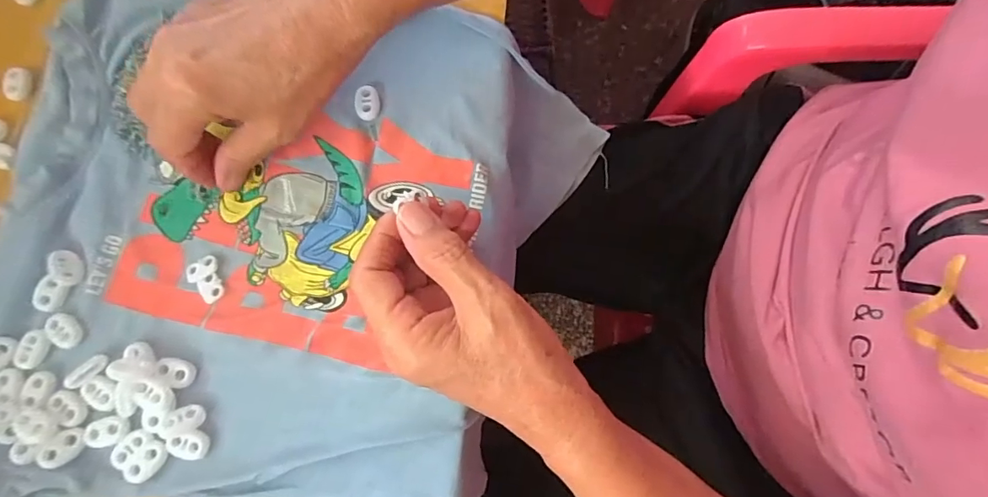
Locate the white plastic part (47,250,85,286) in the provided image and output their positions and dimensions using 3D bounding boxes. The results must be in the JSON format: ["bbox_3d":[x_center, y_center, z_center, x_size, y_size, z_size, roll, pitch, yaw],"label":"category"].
[{"bbox_3d":[-0.250,0.011,0.287,0.022,0.004,0.016,42,81,10],"label":"white plastic part"}]

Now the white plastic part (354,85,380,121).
[{"bbox_3d":[-0.080,-0.092,0.312,0.015,0.007,0.022,-7,76,-1],"label":"white plastic part"}]

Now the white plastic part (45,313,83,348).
[{"bbox_3d":[-0.245,0.047,0.281,0.023,0.004,0.016,39,80,9],"label":"white plastic part"}]

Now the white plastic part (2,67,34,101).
[{"bbox_3d":[-0.309,-0.107,0.320,0.013,0.009,0.021,-10,77,-2],"label":"white plastic part"}]

